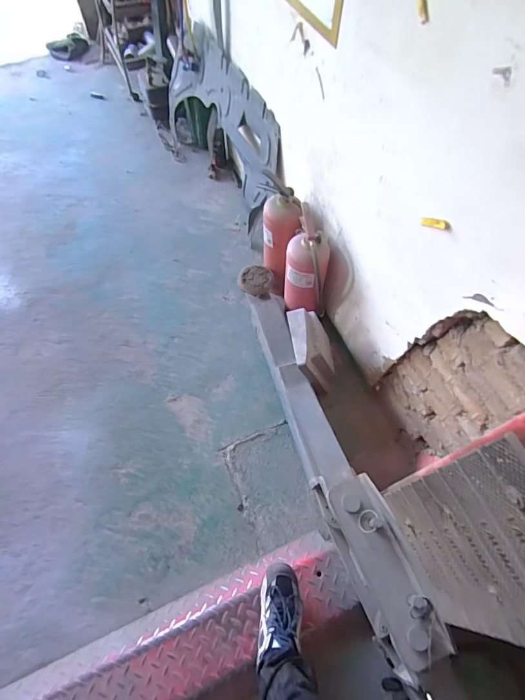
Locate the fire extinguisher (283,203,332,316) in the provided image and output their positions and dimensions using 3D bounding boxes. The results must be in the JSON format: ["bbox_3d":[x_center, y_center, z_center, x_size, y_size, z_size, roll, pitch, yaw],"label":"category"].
[{"bbox_3d":[0.147,-0.257,1.270,0.147,0.336,0.144,14,62,7],"label":"fire extinguisher"}]

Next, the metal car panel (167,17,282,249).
[{"bbox_3d":[-0.173,-0.904,1.639,0.077,0.518,0.979,-16,57,-30],"label":"metal car panel"}]

